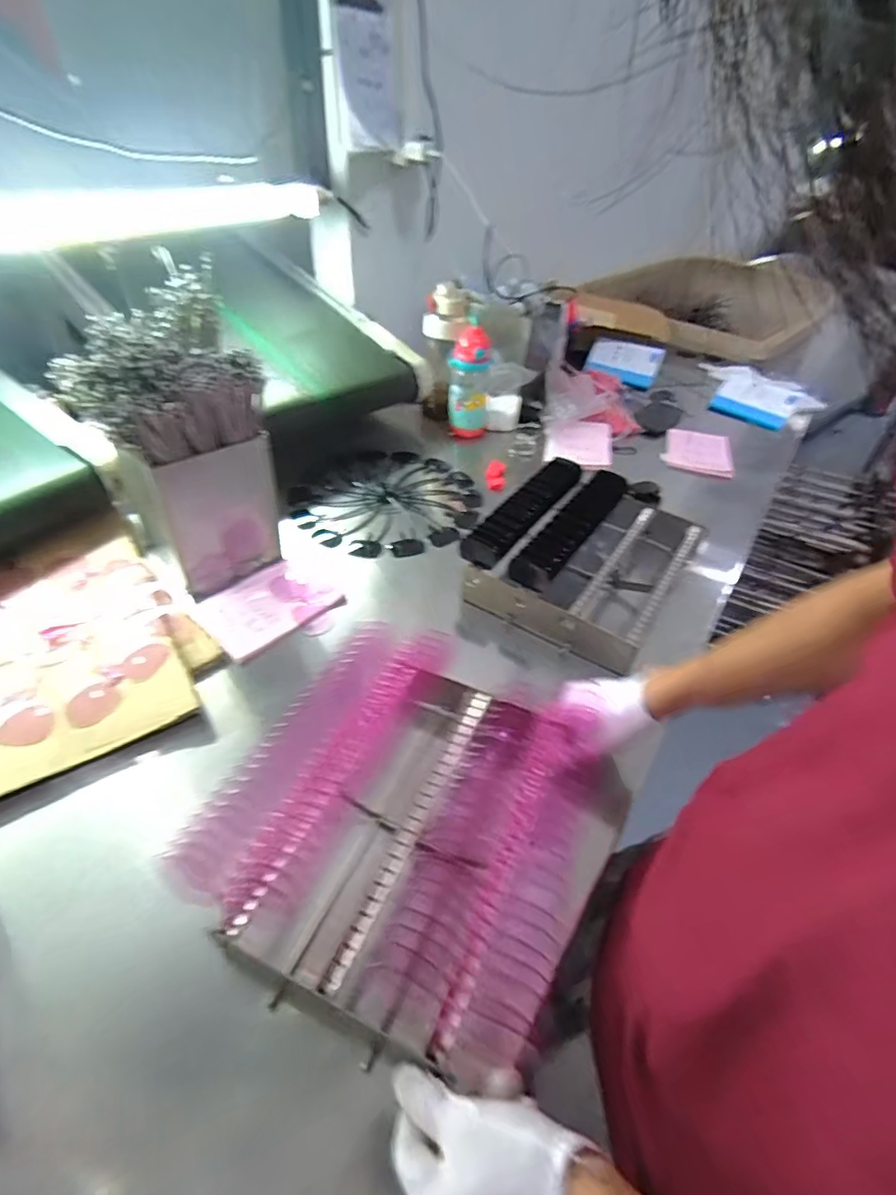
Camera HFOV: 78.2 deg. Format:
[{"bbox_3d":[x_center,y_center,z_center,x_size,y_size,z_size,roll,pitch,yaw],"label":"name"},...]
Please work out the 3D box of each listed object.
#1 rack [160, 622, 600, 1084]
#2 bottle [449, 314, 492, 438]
[{"bbox_3d":[-0.040,0.204,0.515,0.289,0.106,0.312,26,47,21],"label":"rack"},{"bbox_3d":[0.045,-0.434,1.130,0.081,0.214,0.074,8,43,3],"label":"bottle"}]

